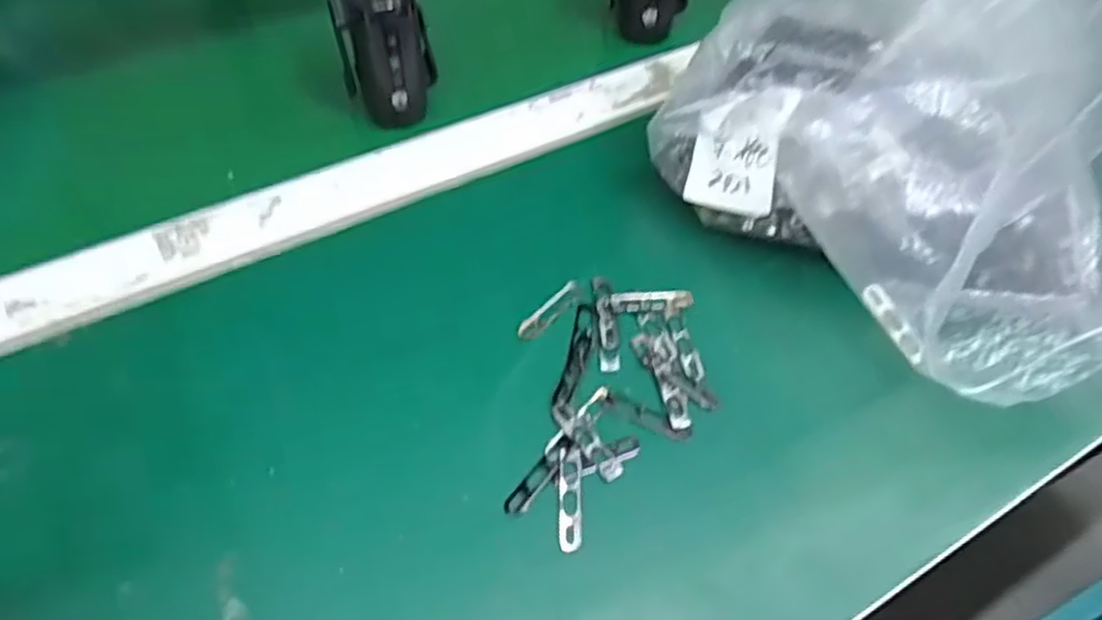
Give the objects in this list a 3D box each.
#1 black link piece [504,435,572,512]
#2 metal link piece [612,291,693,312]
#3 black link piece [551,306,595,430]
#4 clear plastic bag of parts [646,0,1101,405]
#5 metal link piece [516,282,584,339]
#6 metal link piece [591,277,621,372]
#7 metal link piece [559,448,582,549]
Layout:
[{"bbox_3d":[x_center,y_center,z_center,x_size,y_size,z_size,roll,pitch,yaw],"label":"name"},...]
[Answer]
[{"bbox_3d":[-0.005,0.072,0.326,0.009,0.004,0.043,33,59,18],"label":"black link piece"},{"bbox_3d":[0.053,-0.005,0.387,0.043,0.004,0.013,-3,55,-6],"label":"metal link piece"},{"bbox_3d":[0.012,0.025,0.361,0.011,0.004,0.069,12,55,5],"label":"black link piece"},{"bbox_3d":[0.209,-0.096,0.342,0.198,0.187,0.245,-29,59,-21],"label":"clear plastic bag of parts"},{"bbox_3d":[0.000,0.000,0.381,0.011,0.004,0.043,40,61,22],"label":"metal link piece"},{"bbox_3d":[0.028,0.005,0.376,0.010,0.004,0.058,-1,55,-5],"label":"metal link piece"},{"bbox_3d":[0.008,0.081,0.320,0.010,0.004,0.045,3,55,-2],"label":"metal link piece"}]

